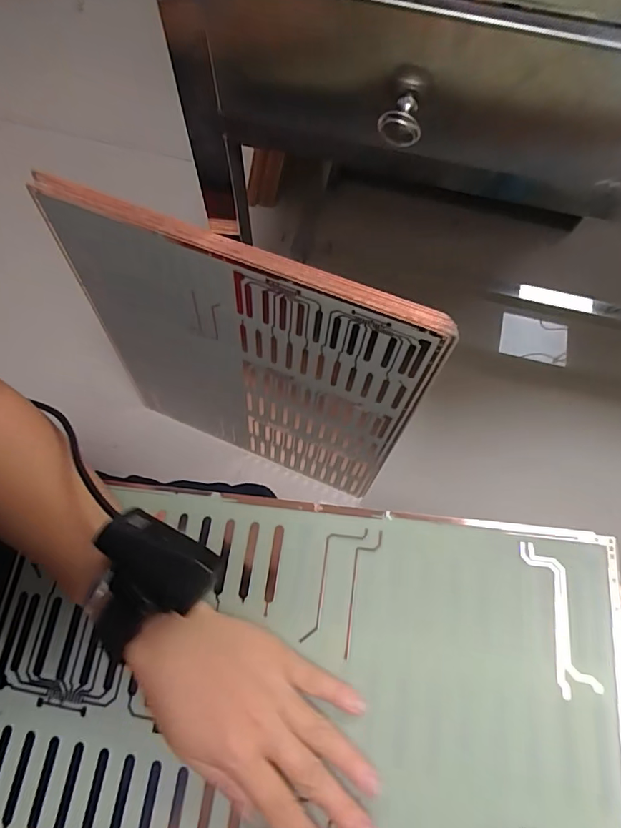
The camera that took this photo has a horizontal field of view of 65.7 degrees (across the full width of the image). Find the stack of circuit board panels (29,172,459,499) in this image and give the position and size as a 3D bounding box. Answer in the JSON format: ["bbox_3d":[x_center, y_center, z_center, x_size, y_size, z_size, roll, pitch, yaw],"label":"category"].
[{"bbox_3d":[-0.086,-0.044,0.652,0.429,0.473,0.034,21,65,6],"label":"stack of circuit board panels"}]

